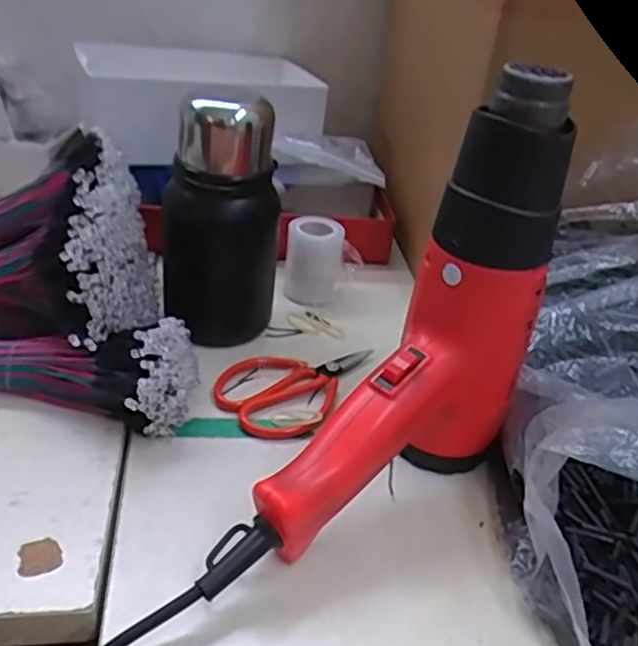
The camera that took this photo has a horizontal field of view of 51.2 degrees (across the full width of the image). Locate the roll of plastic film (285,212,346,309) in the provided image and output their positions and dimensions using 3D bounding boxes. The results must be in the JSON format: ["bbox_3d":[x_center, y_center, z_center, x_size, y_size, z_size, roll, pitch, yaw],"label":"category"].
[{"bbox_3d":[-0.004,-0.053,0.583,0.049,0.068,0.048,5,33,-3],"label":"roll of plastic film"}]

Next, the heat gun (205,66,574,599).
[{"bbox_3d":[0.042,0.015,0.326,0.064,0.238,0.200,27,38,29],"label":"heat gun"}]

